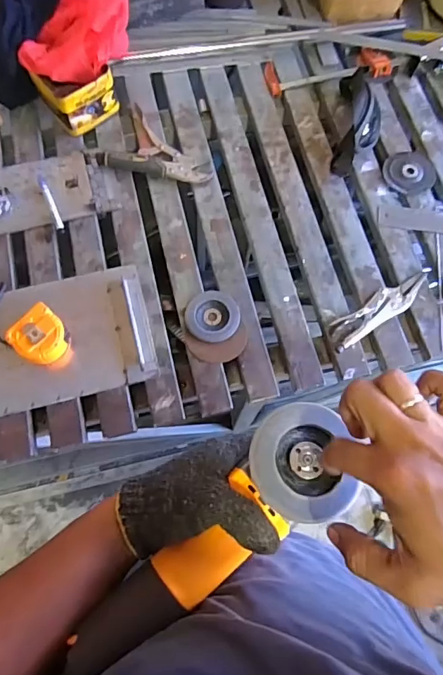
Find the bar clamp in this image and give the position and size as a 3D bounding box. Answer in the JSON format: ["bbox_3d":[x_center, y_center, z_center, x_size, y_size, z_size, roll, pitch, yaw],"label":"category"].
[{"bbox_3d":[0.241,-0.543,0.920,0.307,0.034,0.095,-9,73,-5],"label":"bar clamp"}]

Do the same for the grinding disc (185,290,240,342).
[{"bbox_3d":[-0.014,-0.035,0.755,0.086,0.011,0.085,1,73,-2],"label":"grinding disc"}]

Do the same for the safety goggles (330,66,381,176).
[{"bbox_3d":[0.258,-0.400,0.858,0.084,0.084,0.213,11,85,1],"label":"safety goggles"}]

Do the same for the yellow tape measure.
[{"bbox_3d":[-0.280,0.000,0.717,0.082,0.044,0.080,39,75,9],"label":"yellow tape measure"}]

